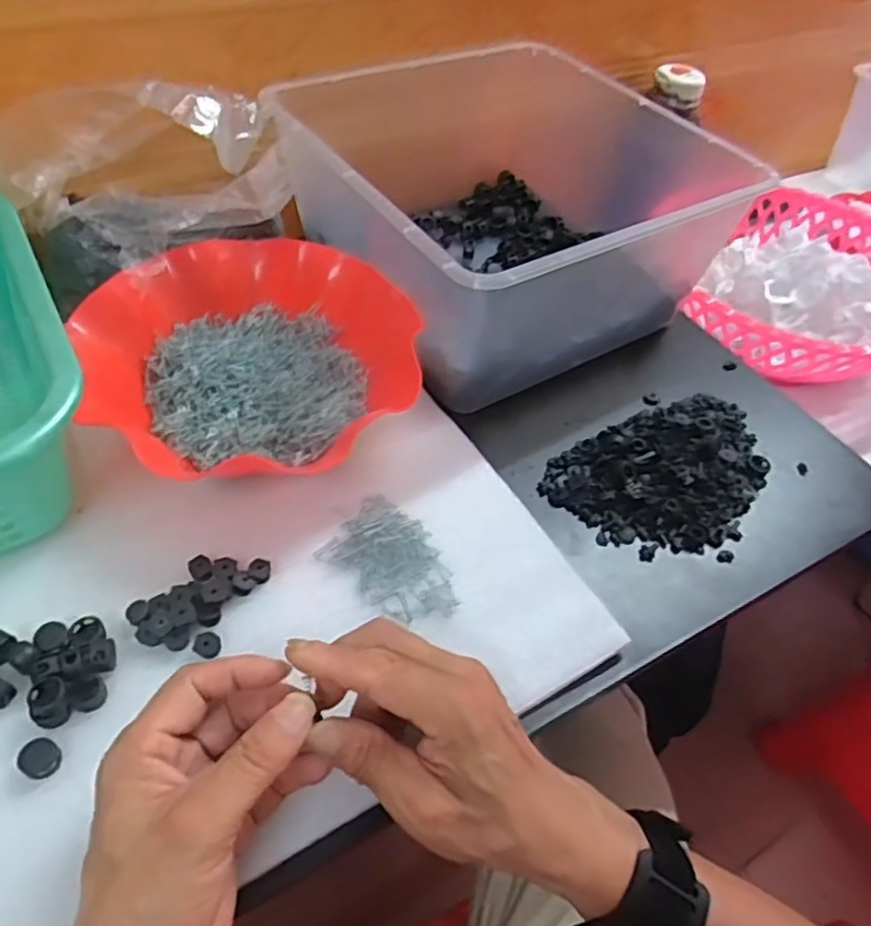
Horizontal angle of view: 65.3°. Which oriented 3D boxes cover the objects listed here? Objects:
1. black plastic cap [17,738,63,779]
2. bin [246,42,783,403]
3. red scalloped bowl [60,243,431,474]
[{"bbox_3d":[-0.191,0.143,0.329,0.018,0.008,0.017,2,51,-3],"label":"black plastic cap"},{"bbox_3d":[0.054,-0.229,0.579,0.326,0.131,0.318,-28,59,-26],"label":"bin"},{"bbox_3d":[-0.118,-0.071,0.472,0.212,0.066,0.197,2,51,-3],"label":"red scalloped bowl"}]

